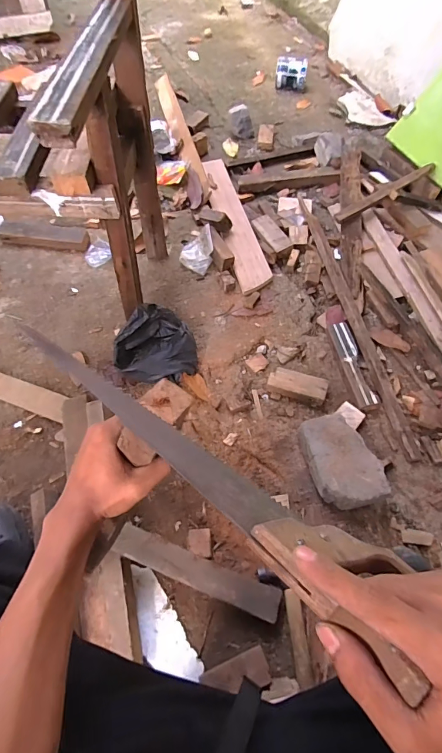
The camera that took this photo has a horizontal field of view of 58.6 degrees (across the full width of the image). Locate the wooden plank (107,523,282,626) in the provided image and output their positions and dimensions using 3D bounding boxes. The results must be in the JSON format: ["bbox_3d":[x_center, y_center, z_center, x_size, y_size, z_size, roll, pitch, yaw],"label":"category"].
[{"bbox_3d":[-0.043,0.365,0.733,0.322,0.016,0.059,23,78,1],"label":"wooden plank"}]

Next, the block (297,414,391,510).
[{"bbox_3d":[0.261,0.187,0.864,0.136,0.082,0.196,-10,62,-8],"label":"block"}]

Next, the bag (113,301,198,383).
[{"bbox_3d":[-0.171,-0.078,0.994,0.203,0.091,0.198,-29,66,-17],"label":"bag"}]

